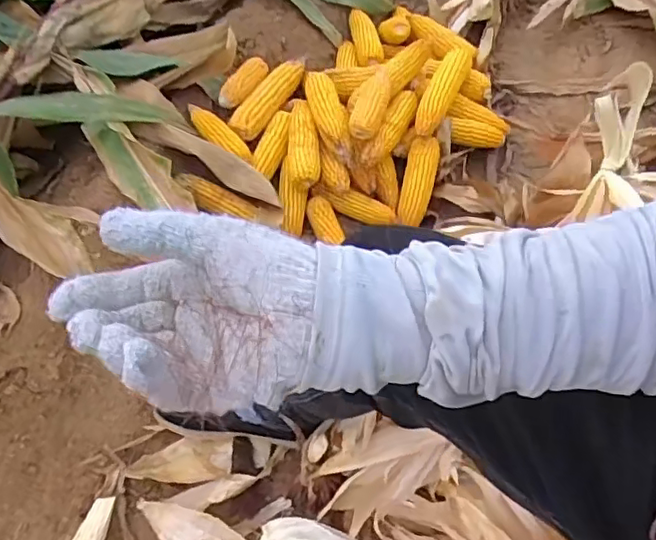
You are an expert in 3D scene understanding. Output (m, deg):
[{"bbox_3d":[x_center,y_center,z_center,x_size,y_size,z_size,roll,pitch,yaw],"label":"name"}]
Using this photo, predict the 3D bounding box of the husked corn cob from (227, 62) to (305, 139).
[{"bbox_3d":[-0.109,-0.327,1.117,0.050,0.059,0.229,18,58,18],"label":"husked corn cob"}]

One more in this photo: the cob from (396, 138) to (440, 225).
[{"bbox_3d":[0.163,-0.158,1.093,0.056,0.163,0.052,15,16,16],"label":"cob"}]

